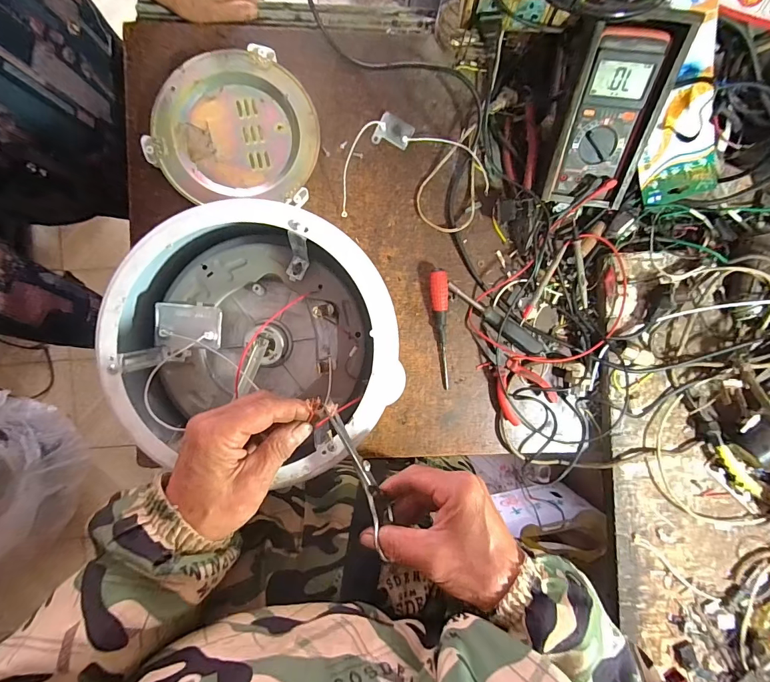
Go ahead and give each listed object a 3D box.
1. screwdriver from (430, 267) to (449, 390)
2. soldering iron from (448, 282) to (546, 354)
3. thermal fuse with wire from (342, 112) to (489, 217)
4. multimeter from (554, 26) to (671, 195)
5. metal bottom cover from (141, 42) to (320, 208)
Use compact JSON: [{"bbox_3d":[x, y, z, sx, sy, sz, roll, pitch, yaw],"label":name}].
[{"bbox_3d":[0.080,-0.017,0.534,0.023,0.020,0.163,-5,92,-2],"label":"screwdriver"},{"bbox_3d":[0.156,-0.029,0.538,0.162,0.019,0.026,32,90,-3],"label":"soldering iron"},{"bbox_3d":[0.033,-0.246,0.513,0.202,0.032,0.121,-12,92,-2],"label":"thermal fuse with wire"},{"bbox_3d":[0.263,-0.268,0.466,0.076,0.033,0.170,7,125,-2],"label":"multimeter"},{"bbox_3d":[-0.192,-0.276,0.501,0.201,0.034,0.190,-1,91,-2],"label":"metal bottom cover"}]

